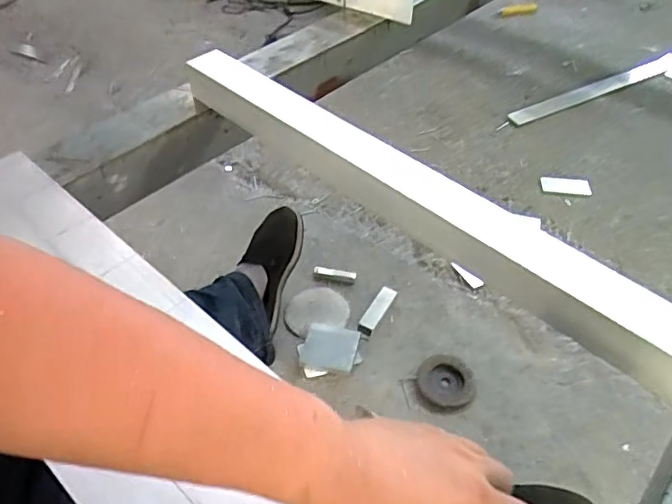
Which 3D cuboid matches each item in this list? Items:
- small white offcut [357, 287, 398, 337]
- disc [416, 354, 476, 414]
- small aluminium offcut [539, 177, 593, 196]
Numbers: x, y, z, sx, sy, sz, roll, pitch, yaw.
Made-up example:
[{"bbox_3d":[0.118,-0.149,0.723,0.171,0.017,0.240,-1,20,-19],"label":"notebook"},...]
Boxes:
[{"bbox_3d":[0.075,0.108,1.046,0.033,0.012,0.117,23,51,20],"label":"small white offcut"},{"bbox_3d":[0.182,0.218,0.940,0.091,0.020,0.099,0,46,0],"label":"disc"},{"bbox_3d":[0.539,-0.153,1.330,0.116,0.011,0.059,2,46,2],"label":"small aluminium offcut"}]

